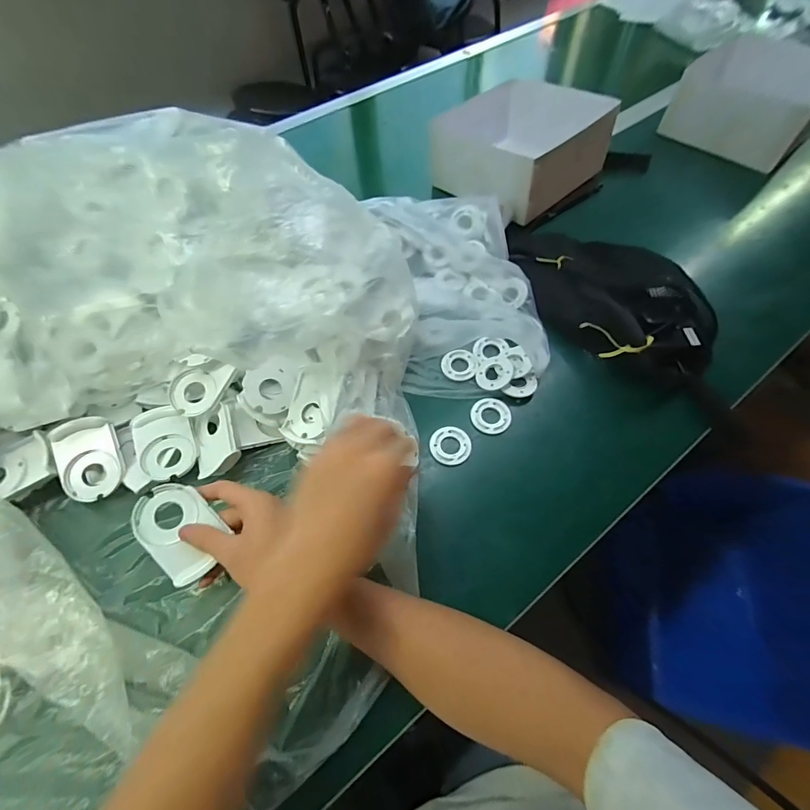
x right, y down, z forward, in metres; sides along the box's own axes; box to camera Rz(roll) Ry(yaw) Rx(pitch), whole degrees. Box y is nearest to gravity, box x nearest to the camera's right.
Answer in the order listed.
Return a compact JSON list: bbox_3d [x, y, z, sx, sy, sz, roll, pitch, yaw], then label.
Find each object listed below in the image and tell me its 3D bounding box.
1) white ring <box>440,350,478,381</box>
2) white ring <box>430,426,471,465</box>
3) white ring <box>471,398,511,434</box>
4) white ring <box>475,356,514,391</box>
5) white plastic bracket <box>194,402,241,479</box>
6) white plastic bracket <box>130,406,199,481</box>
[{"bbox_3d":[0.067,-0.049,0.465,0.042,0.004,0.043,-1,61,2],"label":"white ring"},{"bbox_3d":[0.050,0.044,0.414,0.044,0.004,0.043,-1,61,2],"label":"white ring"},{"bbox_3d":[0.097,0.012,0.432,0.044,0.005,0.043,-1,61,2],"label":"white ring"},{"bbox_3d":[0.105,-0.038,0.447,0.043,0.004,0.044,-14,57,23],"label":"white ring"},{"bbox_3d":[-0.201,0.034,0.405,0.050,0.022,0.075,-17,61,-7],"label":"white plastic bracket"},{"bbox_3d":[-0.259,0.039,0.408,0.056,0.014,0.083,-30,64,-14],"label":"white plastic bracket"}]

